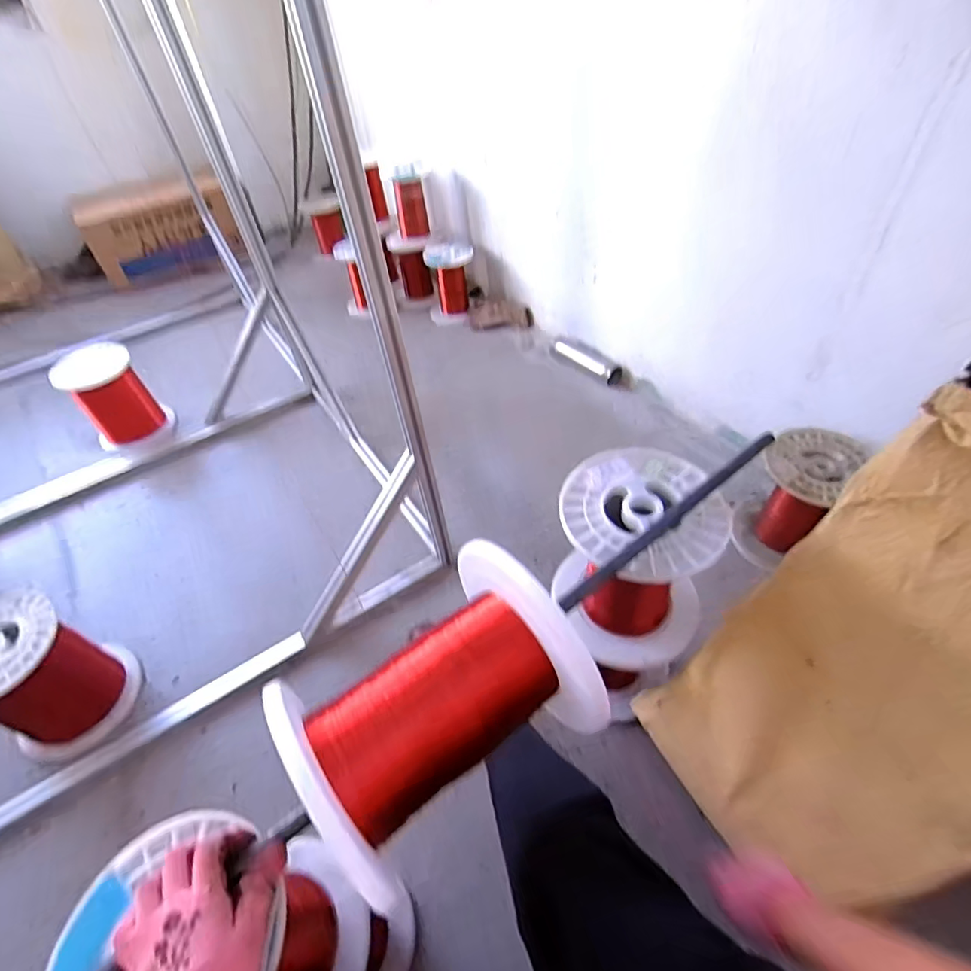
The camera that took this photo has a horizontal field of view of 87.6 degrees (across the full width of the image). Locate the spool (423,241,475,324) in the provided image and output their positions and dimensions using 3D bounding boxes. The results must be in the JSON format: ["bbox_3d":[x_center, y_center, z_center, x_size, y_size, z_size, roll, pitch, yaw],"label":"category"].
[{"bbox_3d":[-0.125,-0.711,1.804,0.154,0.266,0.156,-3,47,3],"label":"spool"}]

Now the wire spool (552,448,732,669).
[{"bbox_3d":[0.201,0.103,0.695,0.193,0.225,0.200,-3,47,3],"label":"wire spool"}]

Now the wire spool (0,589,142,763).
[{"bbox_3d":[-0.785,0.343,0.901,0.217,0.248,0.199,-3,47,3],"label":"wire spool"}]

